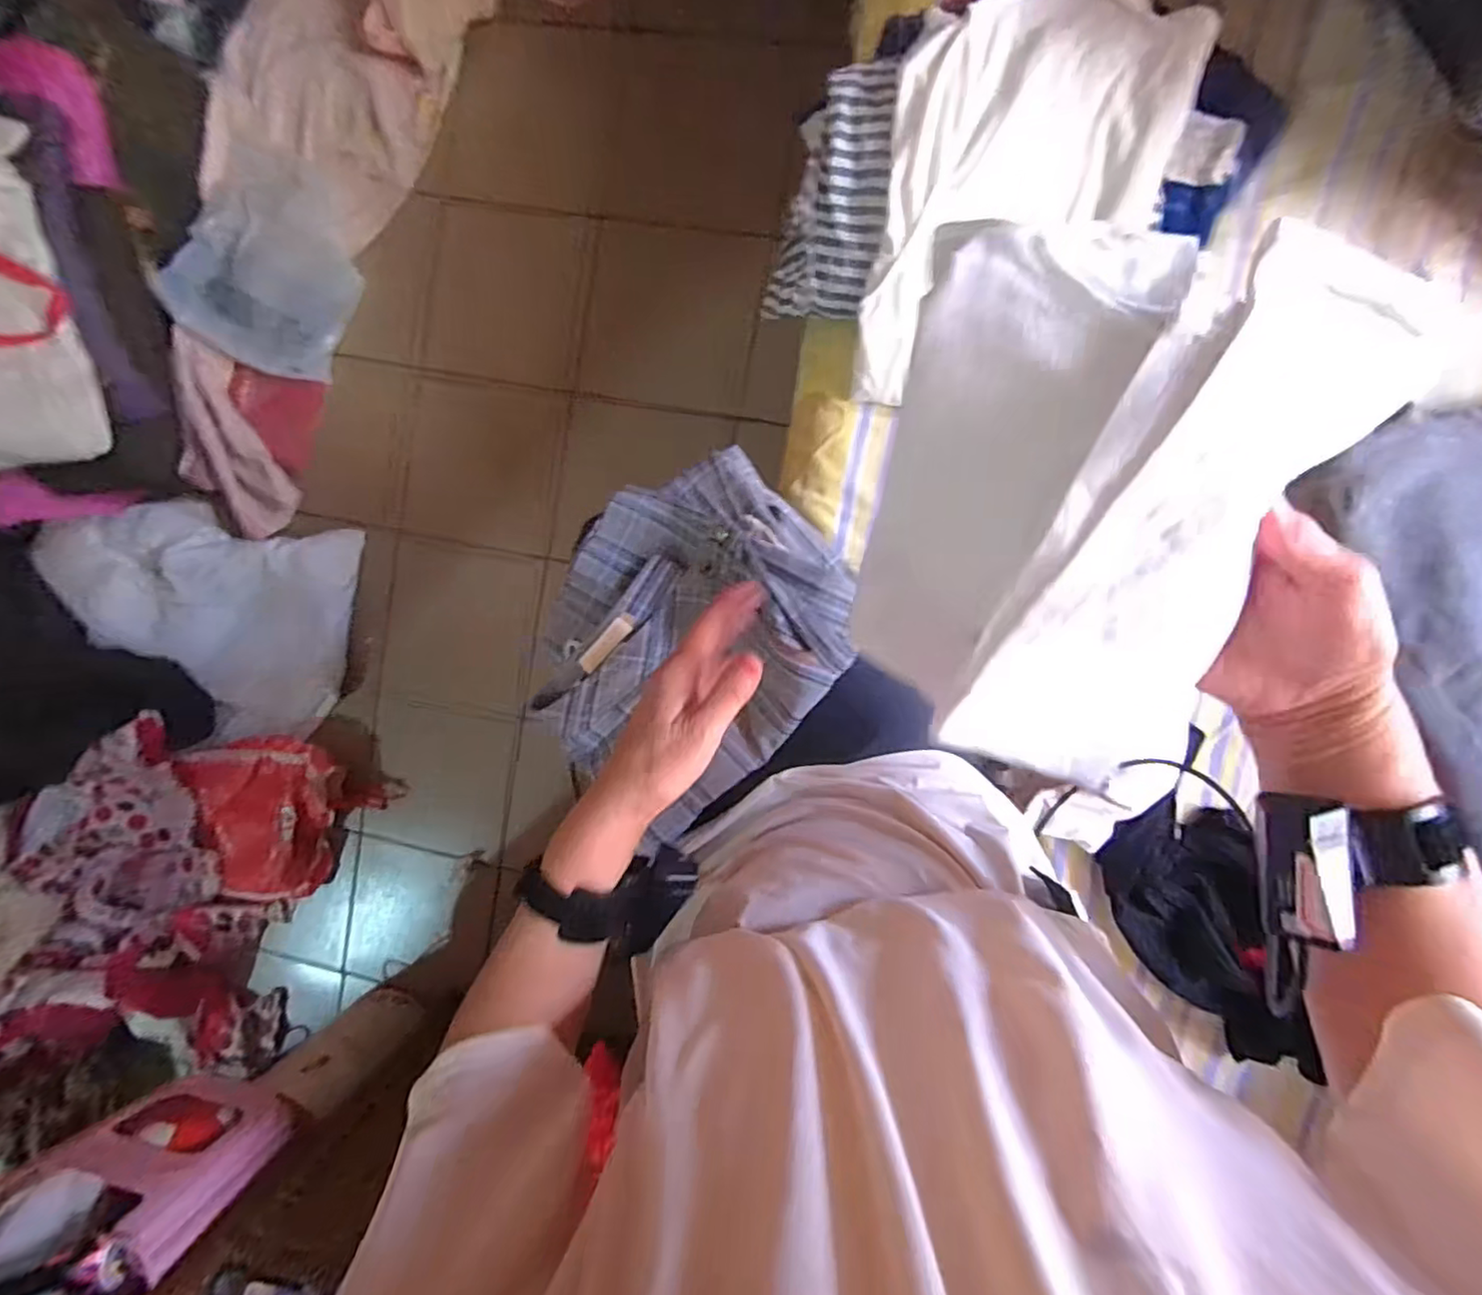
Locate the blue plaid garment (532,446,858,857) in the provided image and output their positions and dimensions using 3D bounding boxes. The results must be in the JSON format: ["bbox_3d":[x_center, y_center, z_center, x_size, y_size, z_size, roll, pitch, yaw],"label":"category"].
[{"bbox_3d":[-0.049,-0.015,0.547,0.271,0.074,0.252,-43,88,9],"label":"blue plaid garment"}]

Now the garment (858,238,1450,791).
[{"bbox_3d":[0.150,-0.048,0.294,0.178,0.058,0.244,22,124,21],"label":"garment"}]

